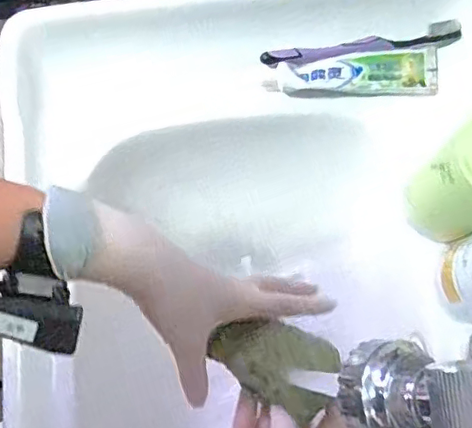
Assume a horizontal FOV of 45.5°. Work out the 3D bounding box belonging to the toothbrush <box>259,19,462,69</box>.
[{"bbox_3d":[0.117,-0.156,0.524,0.183,0.017,0.018,-8,77,-1],"label":"toothbrush"}]

